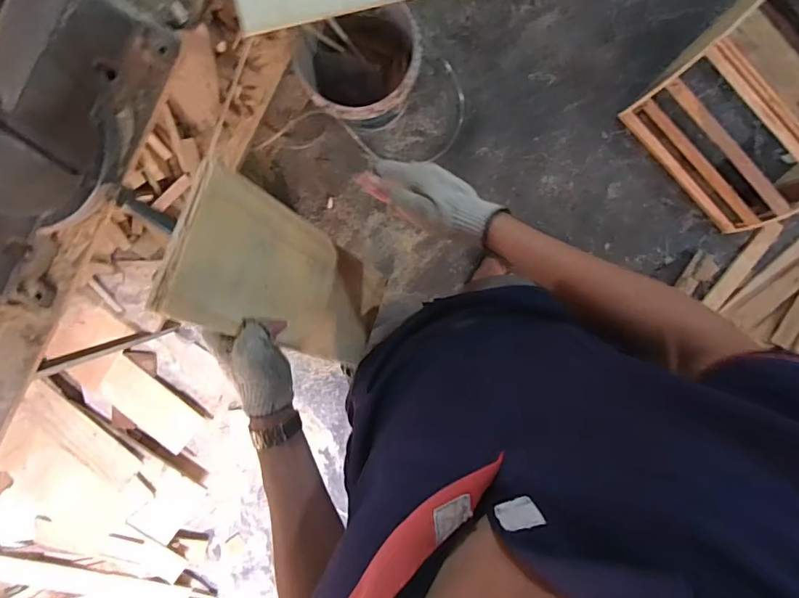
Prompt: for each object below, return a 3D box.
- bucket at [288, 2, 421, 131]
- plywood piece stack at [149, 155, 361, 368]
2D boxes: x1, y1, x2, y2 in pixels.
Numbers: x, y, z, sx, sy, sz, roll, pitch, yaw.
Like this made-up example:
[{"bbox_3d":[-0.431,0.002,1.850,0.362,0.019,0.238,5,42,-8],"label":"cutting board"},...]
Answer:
[{"bbox_3d":[-0.094,-0.585,1.248,0.294,0.291,0.260,-18,97,4],"label":"bucket"},{"bbox_3d":[-0.112,-0.017,0.525,0.009,0.317,0.138,14,82,28],"label":"plywood piece stack"}]

